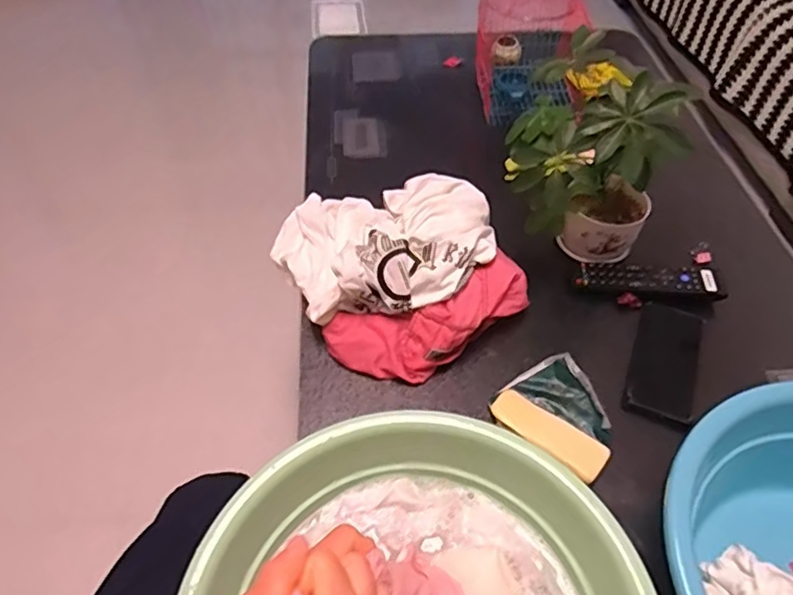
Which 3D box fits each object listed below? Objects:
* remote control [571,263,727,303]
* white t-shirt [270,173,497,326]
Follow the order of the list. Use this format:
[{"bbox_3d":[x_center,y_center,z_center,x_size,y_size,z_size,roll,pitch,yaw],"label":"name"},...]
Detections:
[{"bbox_3d":[0.334,-0.022,0.798,0.187,0.020,0.051,7,50,5],"label":"remote control"},{"bbox_3d":[-0.013,-0.078,0.784,0.272,0.128,0.255,0,50,0],"label":"white t-shirt"}]

